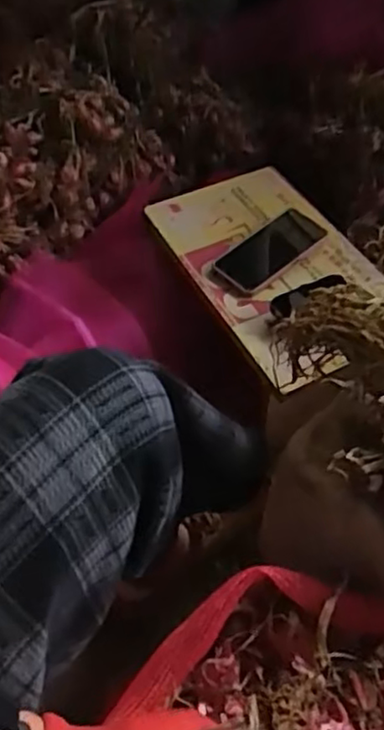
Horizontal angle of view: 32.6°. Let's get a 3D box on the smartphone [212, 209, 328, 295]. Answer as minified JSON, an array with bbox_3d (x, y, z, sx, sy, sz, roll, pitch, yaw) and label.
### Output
[{"bbox_3d":[0.105,-0.154,0.889,0.156,0.014,0.073,-37,67,-20],"label":"smartphone"}]

